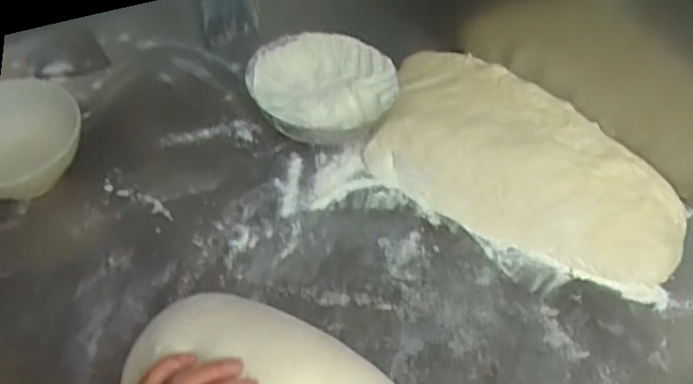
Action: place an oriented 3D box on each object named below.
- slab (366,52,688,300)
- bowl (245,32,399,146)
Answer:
[{"bbox_3d":[0.198,-0.040,0.779,0.409,0.048,0.216,34,56,24],"label":"slab"},{"bbox_3d":[-0.035,-0.129,0.845,0.186,0.076,0.170,1,49,-1],"label":"bowl"}]

